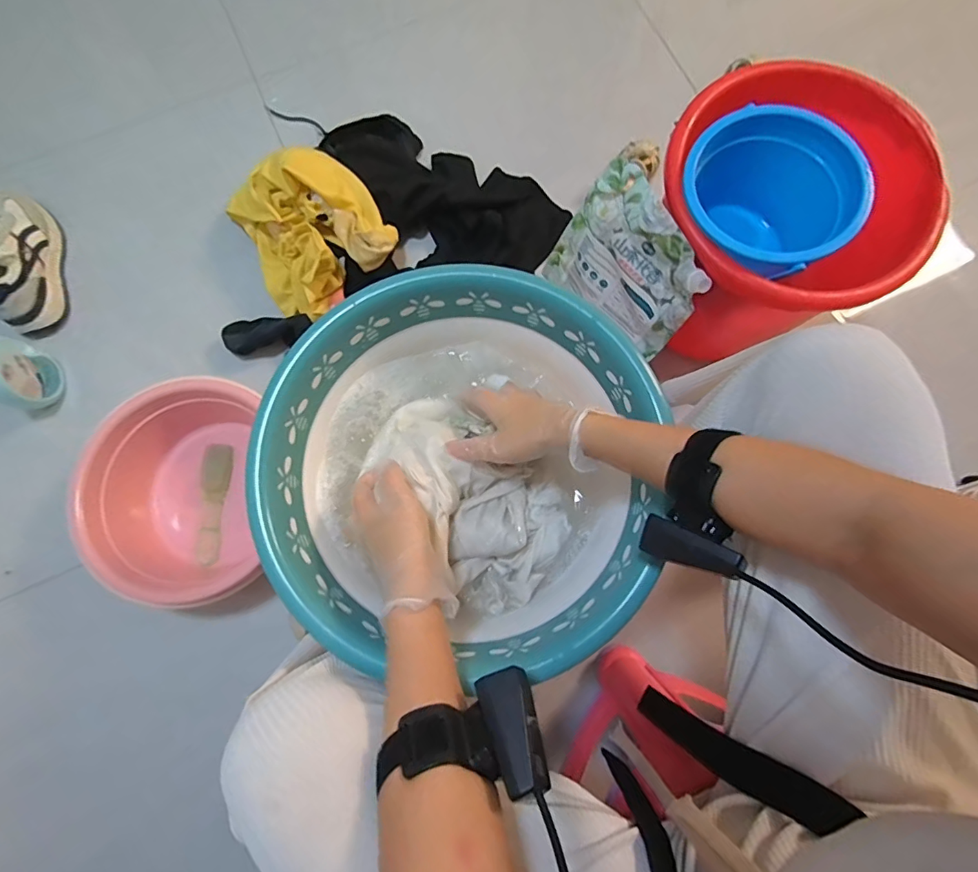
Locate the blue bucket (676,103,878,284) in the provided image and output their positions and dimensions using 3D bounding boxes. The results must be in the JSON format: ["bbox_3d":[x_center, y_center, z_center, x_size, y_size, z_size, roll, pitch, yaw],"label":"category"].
[{"bbox_3d":[0.335,-0.276,0.638,0.192,0.165,0.197,0,78,0],"label":"blue bucket"}]

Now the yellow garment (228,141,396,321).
[{"bbox_3d":[-0.307,-0.361,0.823,0.230,0.091,0.265,-35,80,-7],"label":"yellow garment"}]

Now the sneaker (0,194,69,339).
[{"bbox_3d":[-0.815,-0.305,0.841,0.091,0.097,0.257,-14,78,-2],"label":"sneaker"}]

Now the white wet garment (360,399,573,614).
[{"bbox_3d":[-0.023,0.060,0.486,0.217,0.064,0.137,42,81,8],"label":"white wet garment"}]

